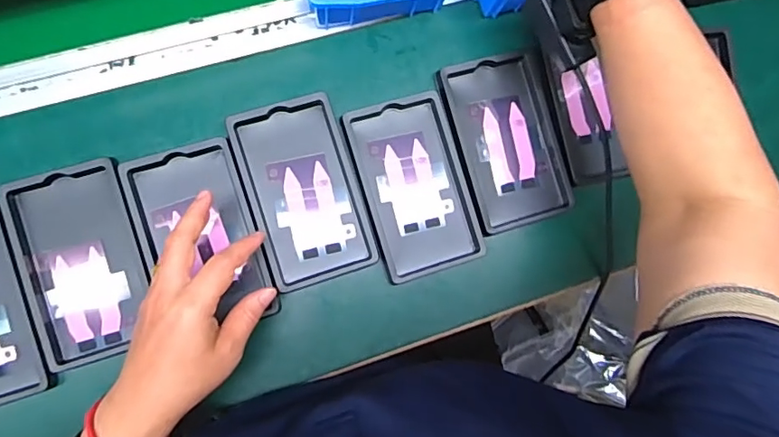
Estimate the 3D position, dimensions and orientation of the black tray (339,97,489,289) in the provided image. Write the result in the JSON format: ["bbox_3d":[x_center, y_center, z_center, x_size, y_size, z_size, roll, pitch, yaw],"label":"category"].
[{"bbox_3d":[0.024,-0.029,0.479,0.093,0.014,0.158,-16,87,-7],"label":"black tray"}]

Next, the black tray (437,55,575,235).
[{"bbox_3d":[0.112,-0.073,0.496,0.097,0.017,0.155,-16,87,-7],"label":"black tray"}]

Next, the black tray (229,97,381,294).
[{"bbox_3d":[-0.076,-0.024,0.465,0.093,0.018,0.158,-18,88,-7],"label":"black tray"}]

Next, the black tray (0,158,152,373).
[{"bbox_3d":[-0.256,0.037,0.438,0.094,0.014,0.159,-15,87,-7],"label":"black tray"}]

